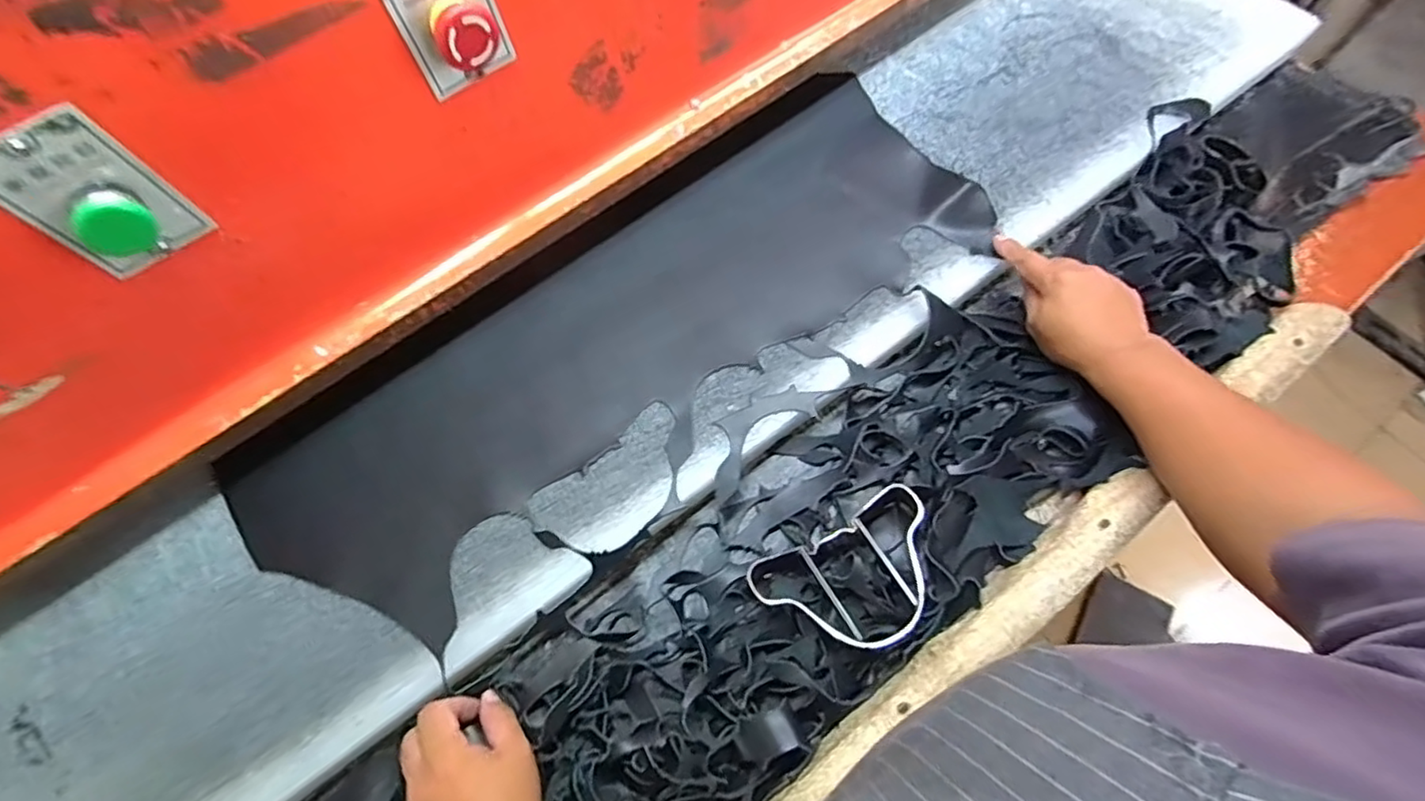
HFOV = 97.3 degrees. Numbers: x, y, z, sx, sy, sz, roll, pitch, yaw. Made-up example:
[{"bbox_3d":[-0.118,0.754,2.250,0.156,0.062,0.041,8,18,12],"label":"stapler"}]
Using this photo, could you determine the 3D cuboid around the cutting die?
[{"bbox_3d":[0.107,0.130,0.457,0.140,0.026,0.094,-27,70,-8],"label":"cutting die"}]

